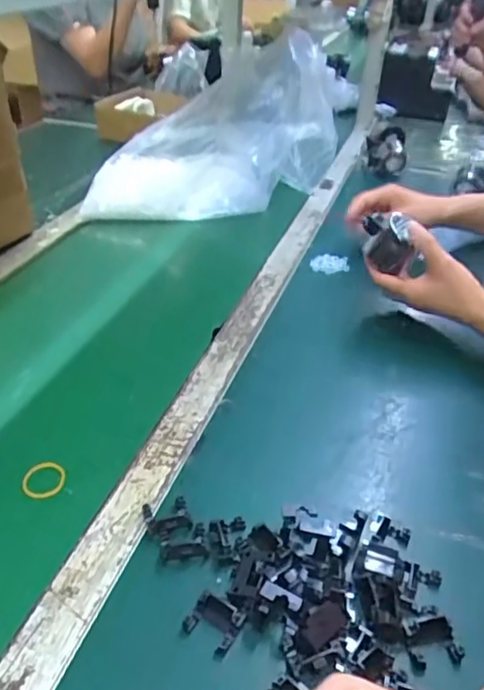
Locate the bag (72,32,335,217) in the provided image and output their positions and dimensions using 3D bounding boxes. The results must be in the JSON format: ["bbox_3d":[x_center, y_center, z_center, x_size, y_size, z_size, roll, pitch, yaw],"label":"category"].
[{"bbox_3d":[-0.062,-0.381,0.983,0.389,0.251,0.249,-3,37,-9],"label":"bag"}]

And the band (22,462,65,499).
[{"bbox_3d":[-0.172,0.117,0.498,0.036,0.005,0.036,3,36,-2],"label":"band"}]

